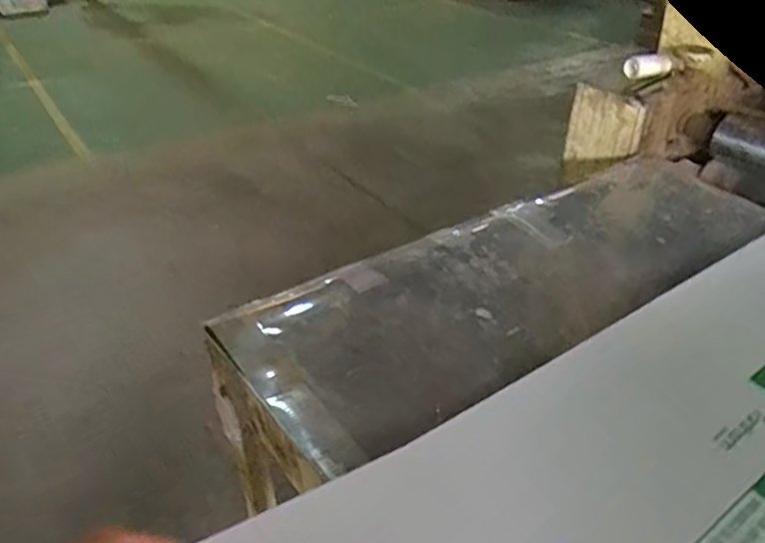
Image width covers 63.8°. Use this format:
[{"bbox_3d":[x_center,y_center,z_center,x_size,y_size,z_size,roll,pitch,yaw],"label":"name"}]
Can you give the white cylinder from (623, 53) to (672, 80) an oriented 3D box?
[{"bbox_3d":[0.530,-0.413,1.233,0.095,0.041,0.031,-7,34,-11],"label":"white cylinder"}]

